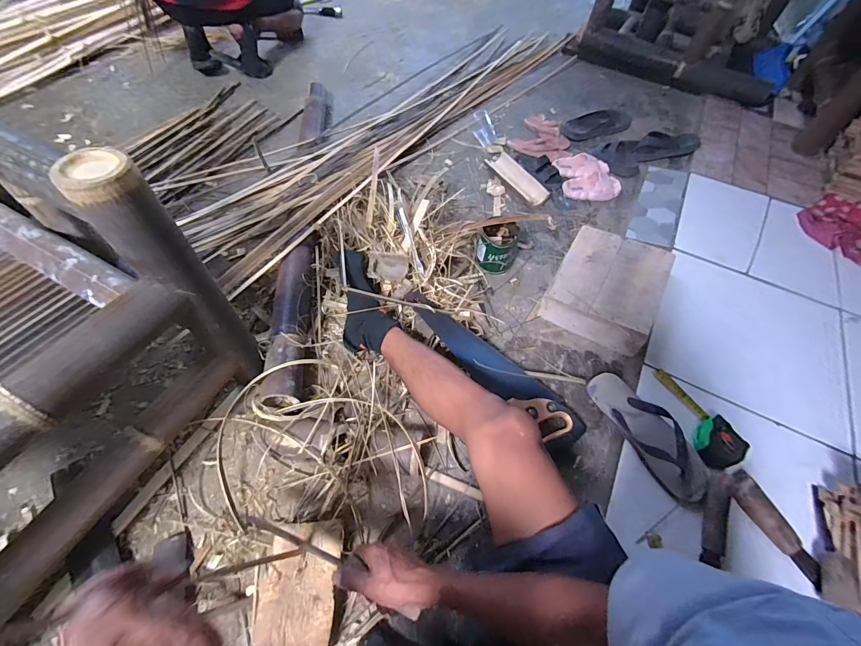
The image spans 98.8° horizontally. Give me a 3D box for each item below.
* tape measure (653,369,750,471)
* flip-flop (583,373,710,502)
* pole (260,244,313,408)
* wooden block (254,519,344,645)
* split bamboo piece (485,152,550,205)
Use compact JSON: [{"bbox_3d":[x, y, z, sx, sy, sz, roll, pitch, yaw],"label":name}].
[{"bbox_3d":[0.528,0.175,0.724,0.075,0.052,0.202,-10,59,-10],"label":"tape measure"},{"bbox_3d":[0.416,0.201,0.701,0.094,0.040,0.252,-22,61,-17],"label":"flip-flop"},{"bbox_3d":[-0.313,-0.011,0.832,0.074,0.075,0.392,-3,58,-6],"label":"pole"},{"bbox_3d":[-0.207,0.418,0.583,0.123,0.054,0.182,4,57,-2],"label":"wooden block"},{"bbox_3d":[0.277,-0.467,1.182,0.061,0.044,0.254,-23,62,-18],"label":"split bamboo piece"}]

